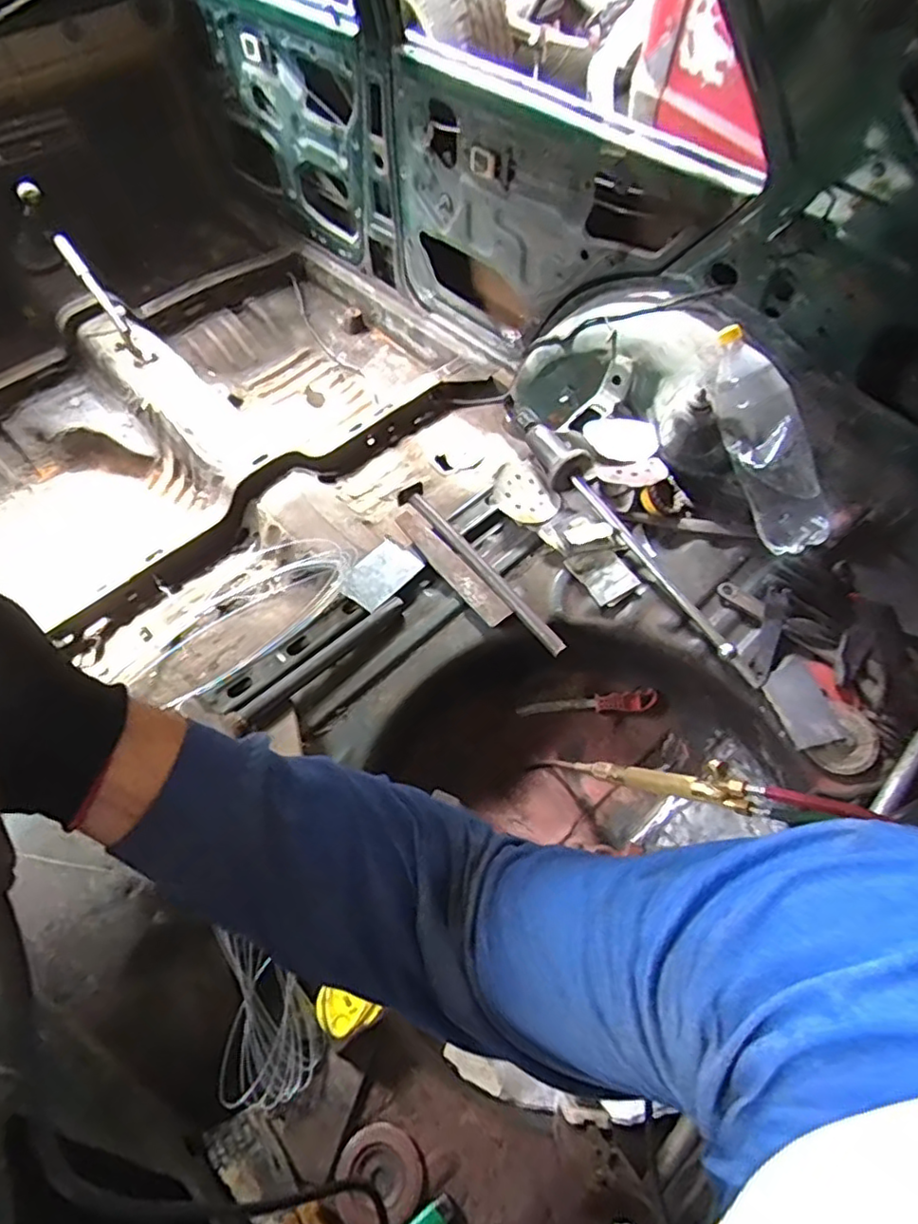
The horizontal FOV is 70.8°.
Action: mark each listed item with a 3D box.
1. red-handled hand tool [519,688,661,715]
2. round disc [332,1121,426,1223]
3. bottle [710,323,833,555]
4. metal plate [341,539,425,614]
[{"bbox_3d":[0.200,0.145,1.012,0.212,0.026,0.026,-6,61,8],"label":"red-handled hand tool"},{"bbox_3d":[-0.078,0.556,0.634,0.082,0.012,0.082,1,62,-2],"label":"round disc"},{"bbox_3d":[0.449,-0.248,0.942,0.081,0.098,0.336,-32,105,-18],"label":"bottle"},{"bbox_3d":[-0.123,-0.059,0.997,0.111,0.008,0.091,-45,59,-14],"label":"metal plate"}]

